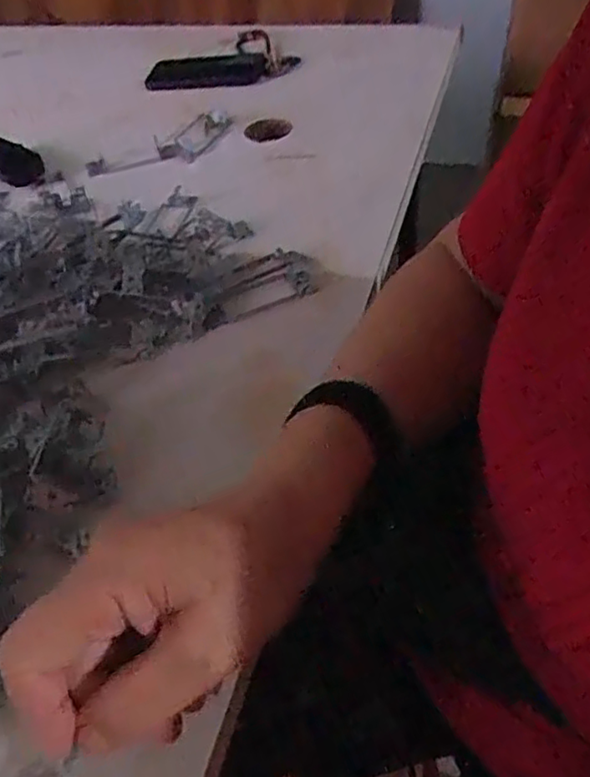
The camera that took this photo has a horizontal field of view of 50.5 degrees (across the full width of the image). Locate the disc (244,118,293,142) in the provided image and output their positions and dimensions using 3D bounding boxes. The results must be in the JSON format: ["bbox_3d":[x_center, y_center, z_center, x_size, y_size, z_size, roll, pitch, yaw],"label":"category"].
[{"bbox_3d":[-0.033,-0.316,0.764,0.052,0.006,0.054,-3,48,4],"label":"disc"}]

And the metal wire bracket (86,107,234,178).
[{"bbox_3d":[-0.156,-0.290,0.754,0.187,0.020,0.070,-28,51,-17],"label":"metal wire bracket"}]

